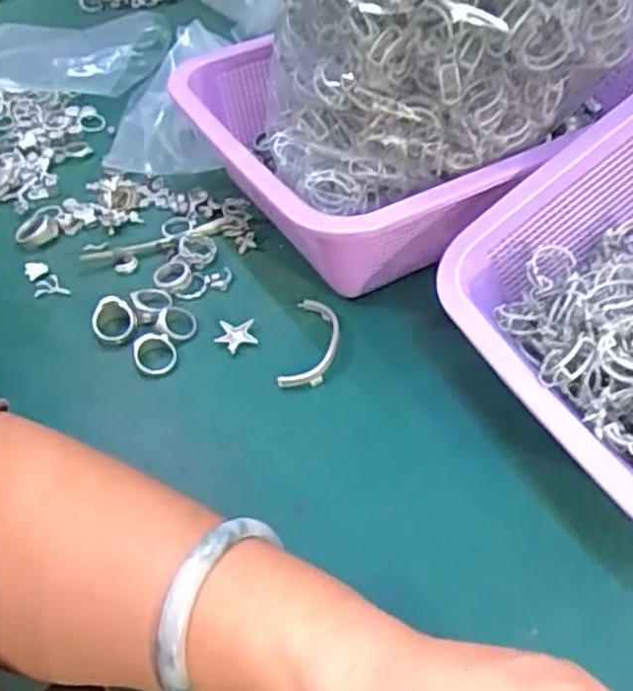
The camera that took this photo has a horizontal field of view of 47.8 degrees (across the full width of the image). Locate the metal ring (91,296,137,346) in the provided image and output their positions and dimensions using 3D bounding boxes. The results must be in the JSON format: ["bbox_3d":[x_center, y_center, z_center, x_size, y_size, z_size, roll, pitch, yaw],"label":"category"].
[{"bbox_3d":[-0.119,-0.014,0.419,0.028,0.010,0.028,3,73,-10],"label":"metal ring"}]

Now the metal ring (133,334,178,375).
[{"bbox_3d":[-0.091,0.005,0.405,0.023,0.005,0.026,-11,65,-15],"label":"metal ring"}]

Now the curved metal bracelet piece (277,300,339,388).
[{"bbox_3d":[-0.002,-0.002,0.405,0.027,0.009,0.064,6,48,9],"label":"curved metal bracelet piece"}]

